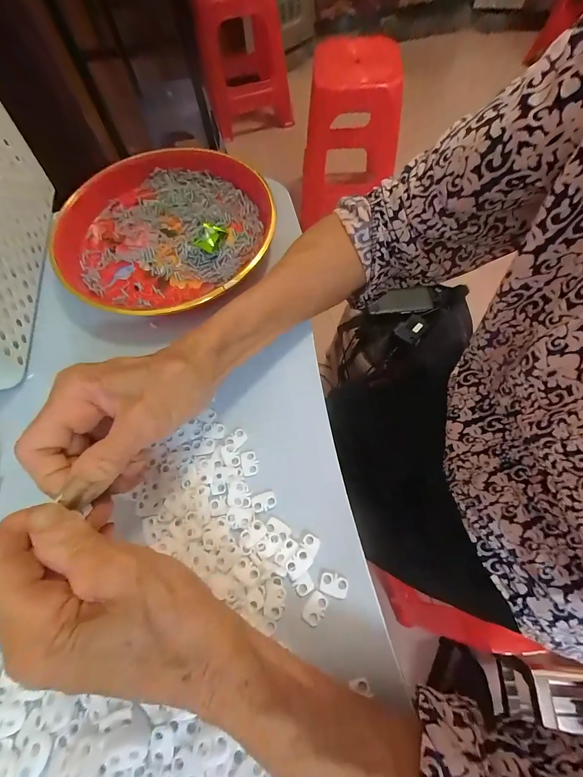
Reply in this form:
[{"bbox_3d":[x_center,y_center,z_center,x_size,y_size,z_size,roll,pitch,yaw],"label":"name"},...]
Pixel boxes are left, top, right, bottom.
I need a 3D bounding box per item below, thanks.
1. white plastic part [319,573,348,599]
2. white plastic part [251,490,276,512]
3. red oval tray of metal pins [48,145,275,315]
[{"bbox_3d":[0.028,0.130,0.211,0.018,0.004,0.012,12,65,7],"label":"white plastic part"},{"bbox_3d":[-0.021,0.083,0.236,0.017,0.004,0.013,-14,65,-5],"label":"white plastic part"},{"bbox_3d":[-0.127,-0.166,0.333,0.219,0.035,0.220,-39,70,-16],"label":"red oval tray of metal pins"}]

